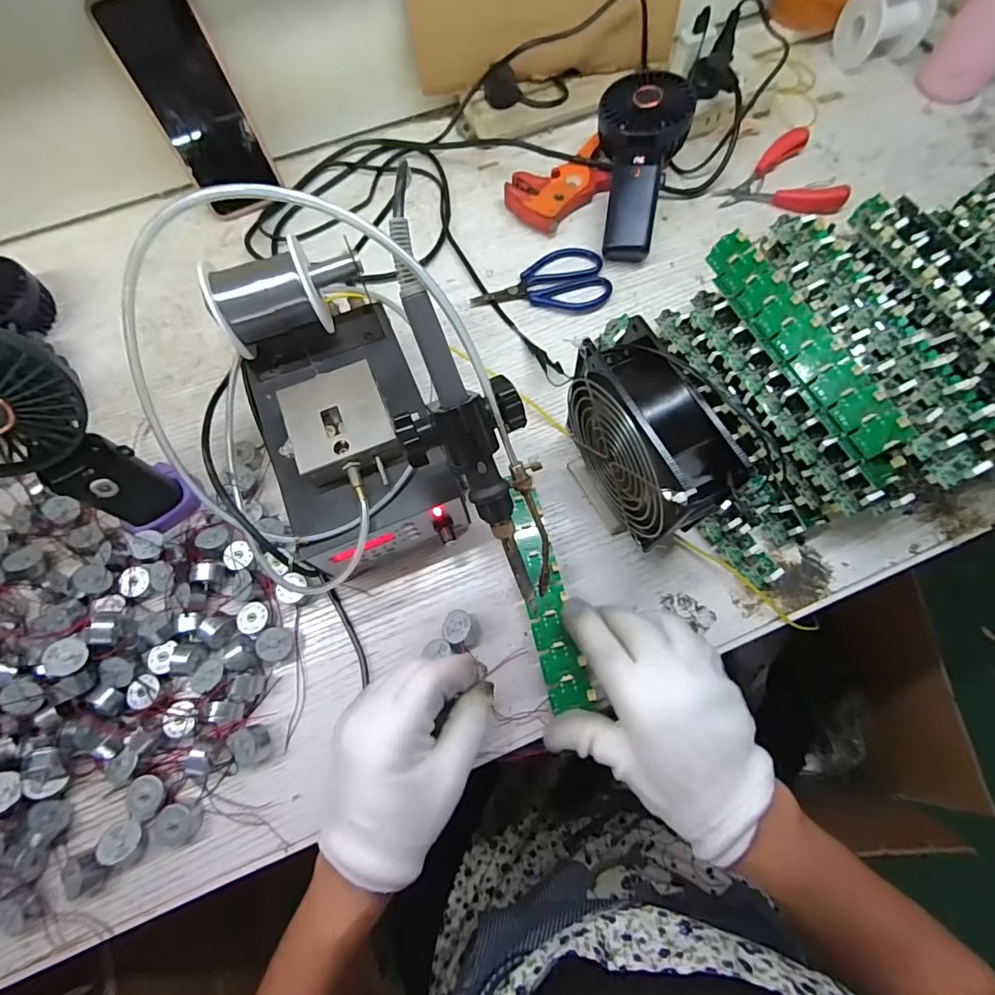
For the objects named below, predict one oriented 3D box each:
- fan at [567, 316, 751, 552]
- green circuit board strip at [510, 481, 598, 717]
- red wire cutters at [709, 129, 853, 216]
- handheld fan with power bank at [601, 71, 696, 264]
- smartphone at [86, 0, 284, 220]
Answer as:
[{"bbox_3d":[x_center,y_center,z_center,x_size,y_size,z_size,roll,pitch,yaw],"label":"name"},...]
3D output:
[{"bbox_3d":[0.090,-0.030,0.322,0.047,0.131,0.119,-30,72,-8],"label":"fan"},{"bbox_3d":[0.034,0.067,0.343,0.028,0.007,0.156,-12,70,-2],"label":"green circuit board strip"},{"bbox_3d":[0.280,-0.326,0.486,0.109,0.019,0.103,-11,70,-2],"label":"red wire cutters"},{"bbox_3d":[0.135,-0.316,0.458,0.081,0.034,0.173,8,91,5],"label":"handheld fan with power bank"},{"bbox_3d":[-0.278,-0.362,0.446,0.078,0.168,0.018,-25,52,-5],"label":"smartphone"}]

